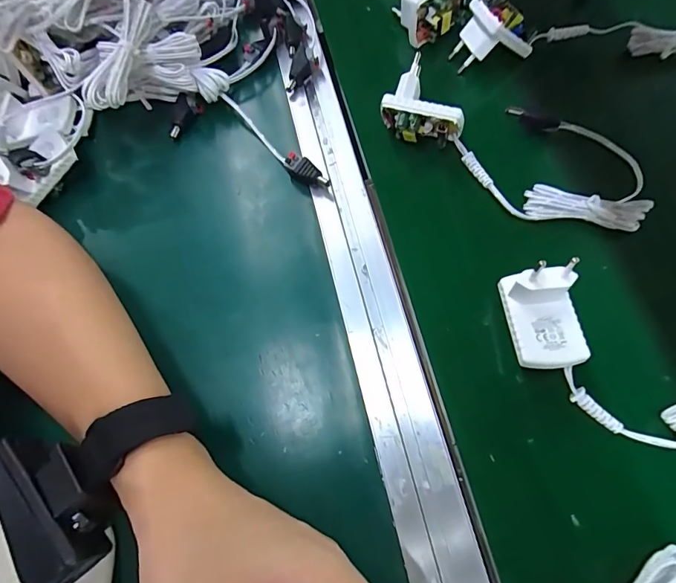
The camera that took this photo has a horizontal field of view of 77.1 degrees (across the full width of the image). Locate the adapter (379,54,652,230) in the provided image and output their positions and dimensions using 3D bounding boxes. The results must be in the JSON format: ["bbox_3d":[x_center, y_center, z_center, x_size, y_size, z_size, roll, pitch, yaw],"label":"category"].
[{"bbox_3d":[0.125,-0.104,0.308,0.195,0.060,0.078,30,56,9],"label":"adapter"}]

